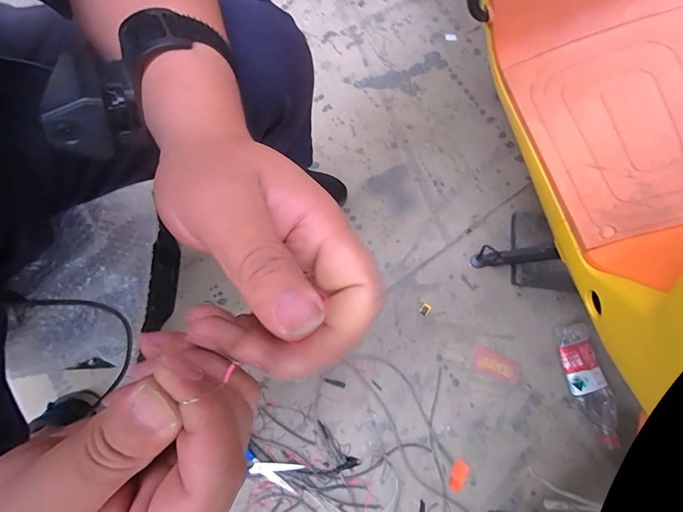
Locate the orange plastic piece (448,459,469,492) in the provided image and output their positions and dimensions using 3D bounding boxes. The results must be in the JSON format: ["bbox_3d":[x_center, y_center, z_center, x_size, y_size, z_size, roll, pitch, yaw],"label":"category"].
[{"bbox_3d":[0.207,0.390,0.657,0.027,0.006,0.050,27,75,5],"label":"orange plastic piece"}]

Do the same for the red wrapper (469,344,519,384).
[{"bbox_3d":[0.298,0.210,0.713,0.094,0.004,0.047,23,75,4],"label":"red wrapper"}]

